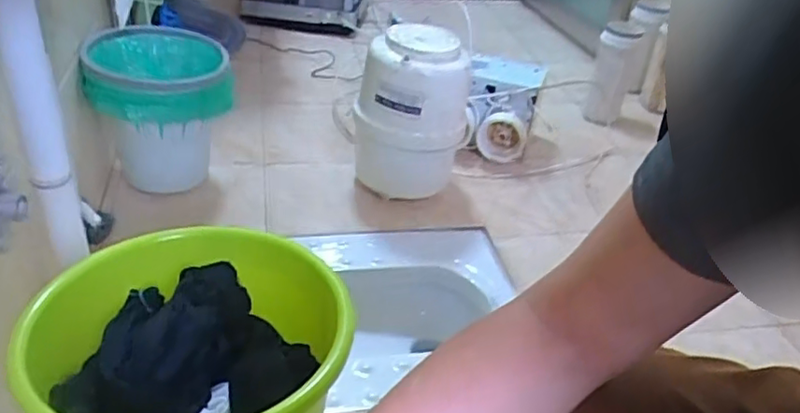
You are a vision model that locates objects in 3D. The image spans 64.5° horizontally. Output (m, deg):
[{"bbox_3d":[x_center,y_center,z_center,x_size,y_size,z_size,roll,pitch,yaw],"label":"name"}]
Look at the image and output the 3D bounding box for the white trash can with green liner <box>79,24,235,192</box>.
[{"bbox_3d":[-0.470,-0.185,1.290,0.251,0.284,0.234,-3,35,-12],"label":"white trash can with green liner"}]

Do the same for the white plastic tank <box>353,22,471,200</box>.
[{"bbox_3d":[0.027,-0.181,1.308,0.206,0.319,0.242,8,34,4],"label":"white plastic tank"}]

